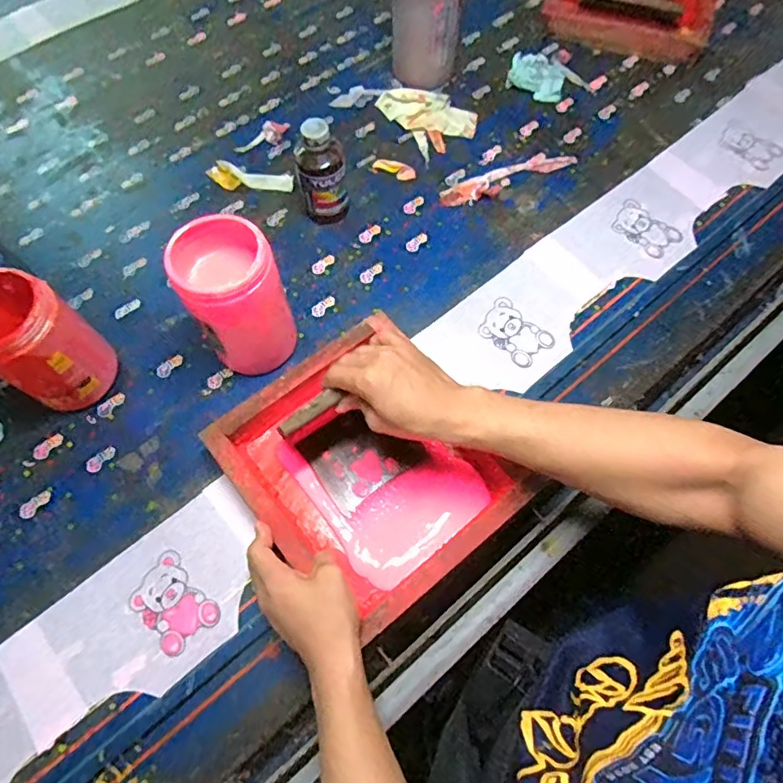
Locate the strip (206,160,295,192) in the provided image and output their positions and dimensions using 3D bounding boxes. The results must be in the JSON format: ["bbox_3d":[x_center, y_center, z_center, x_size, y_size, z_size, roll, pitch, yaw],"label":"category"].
[{"bbox_3d":[-0.197,-0.297,0.732,0.120,0.009,0.040,12,69,5],"label":"strip"}]

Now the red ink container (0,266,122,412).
[{"bbox_3d":[-0.362,-0.047,0.550,0.106,0.147,0.093,33,72,13],"label":"red ink container"}]

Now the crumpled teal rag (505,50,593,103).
[{"bbox_3d":[0.240,-0.479,0.803,0.120,0.021,0.076,19,69,8],"label":"crumpled teal rag"}]

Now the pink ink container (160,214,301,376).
[{"bbox_3d":[-0.155,-0.091,0.546,0.091,0.189,0.091,-2,69,6],"label":"pink ink container"}]

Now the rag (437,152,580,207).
[{"bbox_3d":[0.163,-0.299,0.731,0.198,0.014,0.038,-25,70,-9],"label":"rag"}]

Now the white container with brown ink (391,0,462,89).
[{"bbox_3d":[0.053,-0.534,0.746,0.096,0.167,0.088,10,68,4],"label":"white container with brown ink"}]

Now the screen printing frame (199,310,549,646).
[{"bbox_3d":[-0.024,0.078,0.549,0.223,0.058,0.257,-39,73,-14],"label":"screen printing frame"}]

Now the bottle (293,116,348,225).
[{"bbox_3d":[-0.086,-0.271,0.653,0.058,0.132,0.056,0,68,0],"label":"bottle"}]

